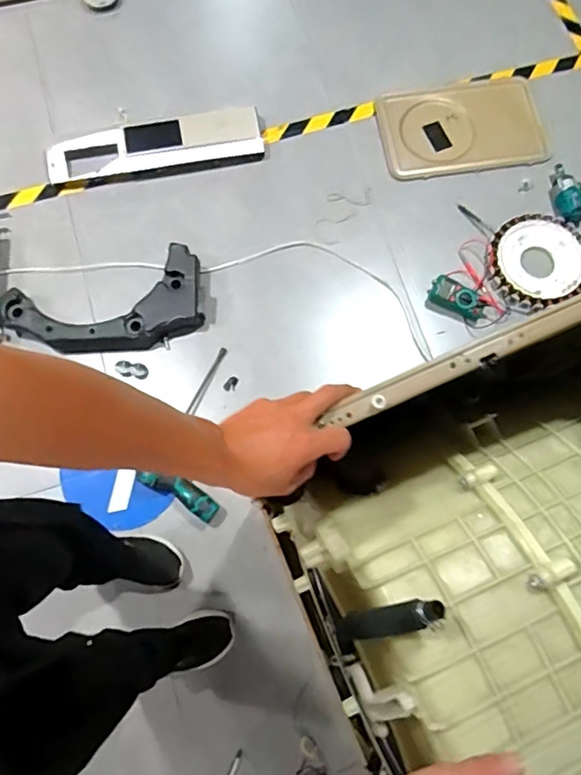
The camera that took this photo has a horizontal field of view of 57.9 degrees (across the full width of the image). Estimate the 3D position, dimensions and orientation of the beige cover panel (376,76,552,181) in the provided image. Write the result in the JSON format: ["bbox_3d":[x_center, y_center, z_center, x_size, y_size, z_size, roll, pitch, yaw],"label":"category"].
[{"bbox_3d":[0.473,-0.720,1.463,0.435,0.022,0.278,-7,76,0],"label":"beige cover panel"}]

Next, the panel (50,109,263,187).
[{"bbox_3d":[-0.372,-0.660,1.439,0.592,0.089,0.155,-6,76,0],"label":"panel"}]

